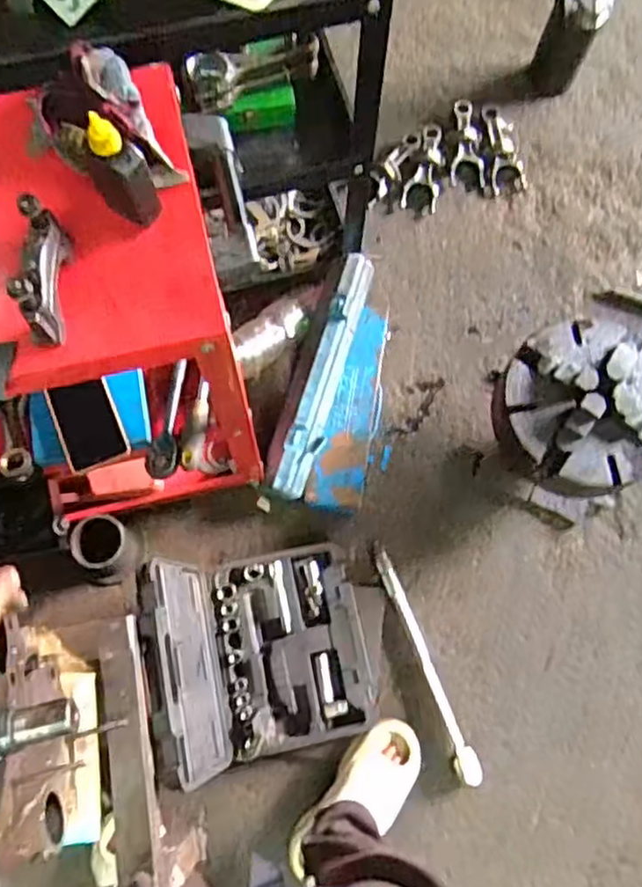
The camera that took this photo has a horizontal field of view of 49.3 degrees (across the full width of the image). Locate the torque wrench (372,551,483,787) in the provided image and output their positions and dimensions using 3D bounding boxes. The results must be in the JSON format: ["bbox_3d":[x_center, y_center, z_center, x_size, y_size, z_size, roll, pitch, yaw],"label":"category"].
[{"bbox_3d":[0.191,0.396,1.262,0.039,0.029,0.428,-20,74,-6],"label":"torque wrench"}]

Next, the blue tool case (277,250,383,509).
[{"bbox_3d":[0.046,-0.104,1.343,0.161,0.161,0.457,15,74,4],"label":"blue tool case"}]

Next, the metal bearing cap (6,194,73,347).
[{"bbox_3d":[-0.262,-0.163,0.657,0.027,0.084,0.118,1,73,0],"label":"metal bearing cap"}]

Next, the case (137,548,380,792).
[{"bbox_3d":[-0.074,0.342,1.127,0.340,0.298,0.350,-10,74,-4],"label":"case"}]

